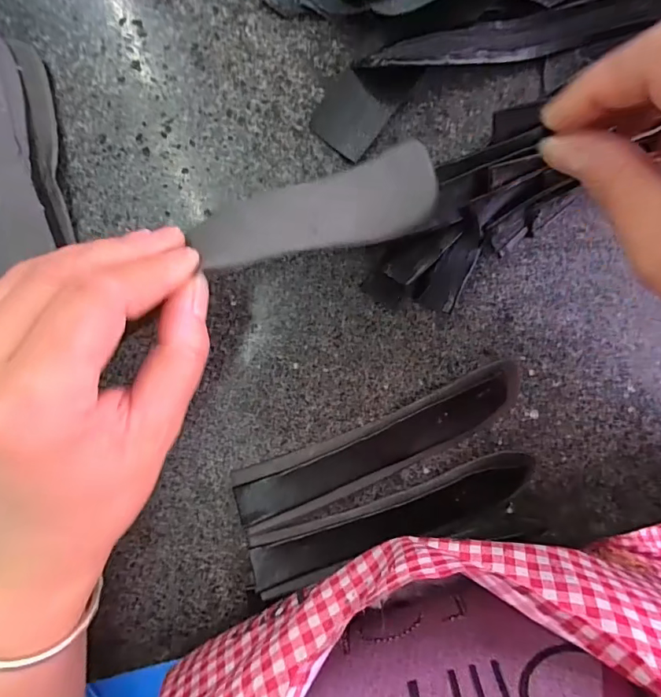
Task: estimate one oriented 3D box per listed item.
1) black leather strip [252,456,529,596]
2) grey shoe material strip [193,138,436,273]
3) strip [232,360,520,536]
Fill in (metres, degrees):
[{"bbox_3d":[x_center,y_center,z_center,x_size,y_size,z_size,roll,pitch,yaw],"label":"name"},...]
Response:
[{"bbox_3d":[0.033,0.096,0.261,0.158,0.016,0.032,-21,98,-1],"label":"black leather strip"},{"bbox_3d":[-0.003,-0.057,0.198,0.105,0.006,0.037,-22,73,-10],"label":"grey shoe material strip"},{"bbox_3d":[0.027,0.055,0.256,0.160,0.015,0.037,-24,98,0],"label":"strip"}]

